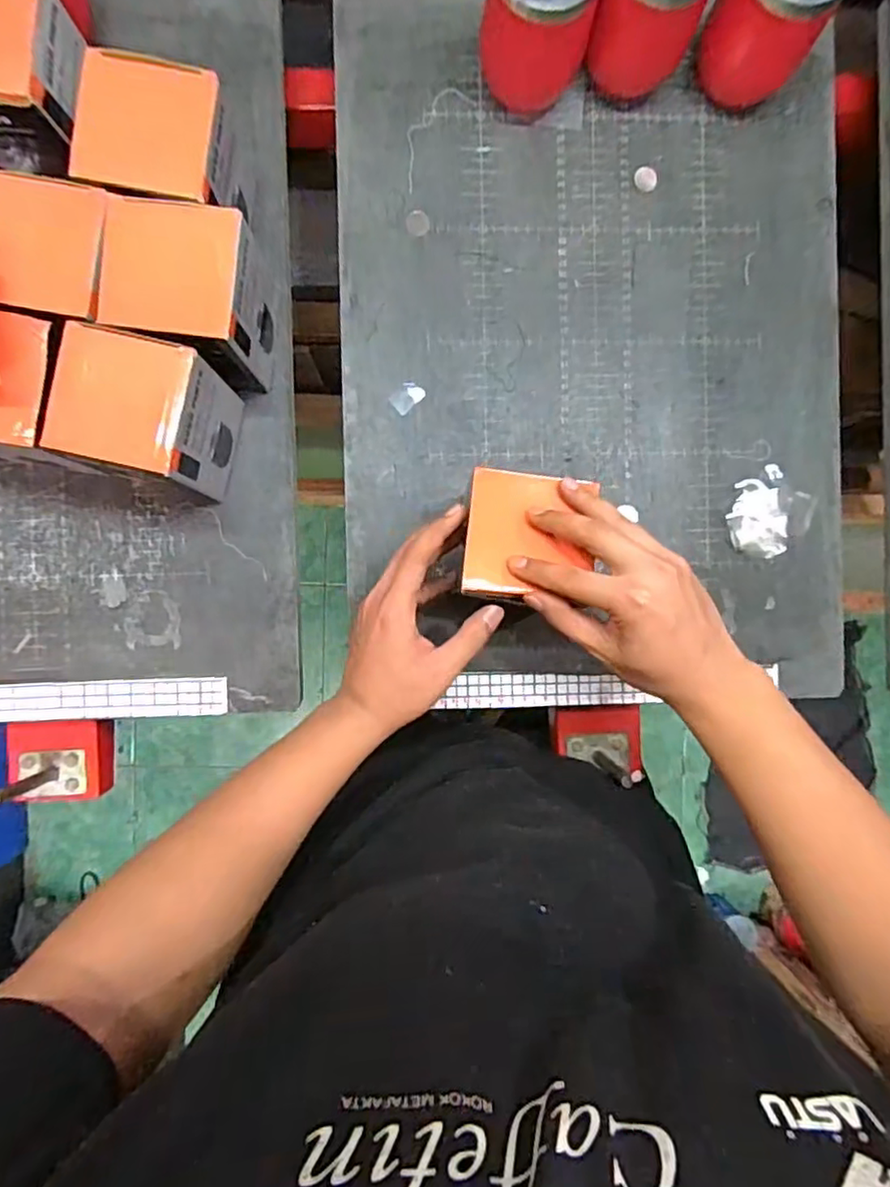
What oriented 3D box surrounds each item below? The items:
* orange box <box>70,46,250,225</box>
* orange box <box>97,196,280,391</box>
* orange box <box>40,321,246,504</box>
[{"bbox_3d":[-0.207,-0.319,0.493,0.094,0.120,0.088,8,90,-2],"label":"orange box"},{"bbox_3d":[-0.189,-0.222,0.491,0.093,0.124,0.085,7,90,-2],"label":"orange box"},{"bbox_3d":[-0.224,-0.134,0.499,0.099,0.121,0.092,13,90,-3],"label":"orange box"}]

